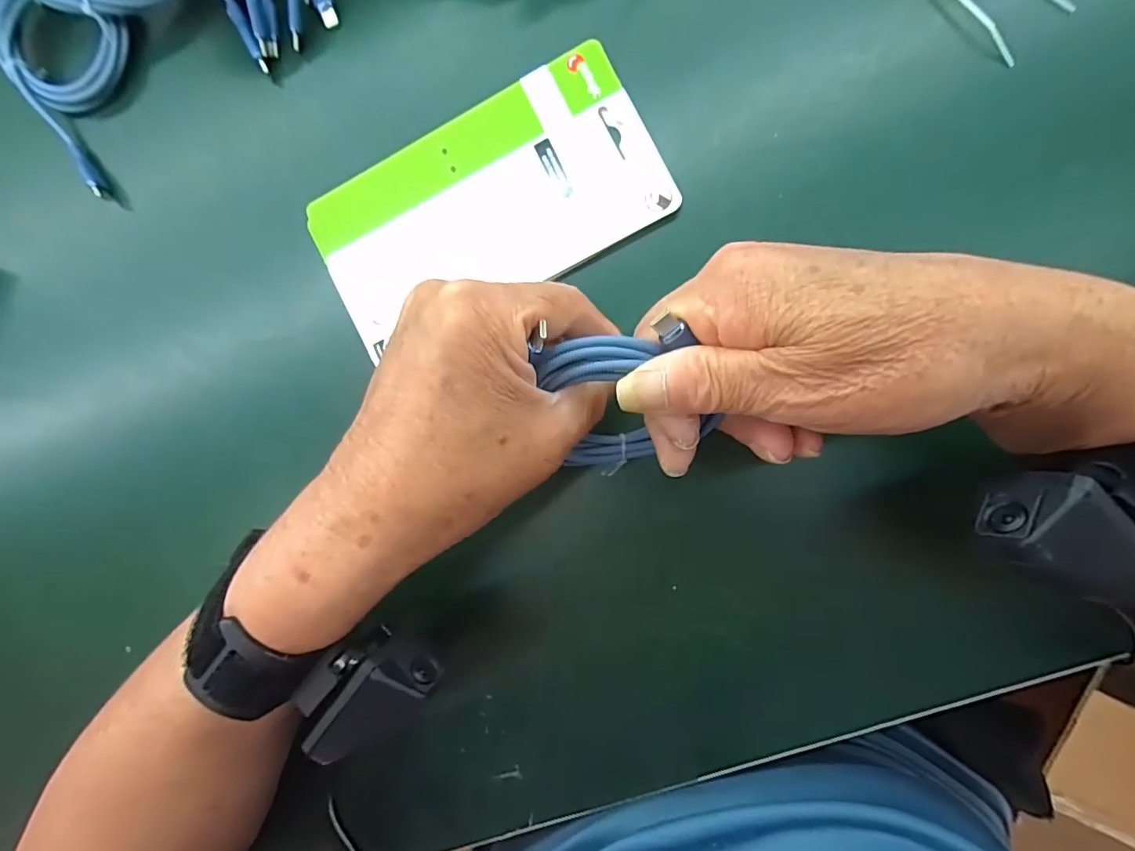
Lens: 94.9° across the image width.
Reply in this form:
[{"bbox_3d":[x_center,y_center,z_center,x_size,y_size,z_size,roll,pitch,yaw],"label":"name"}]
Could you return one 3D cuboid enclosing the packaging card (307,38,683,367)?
[{"bbox_3d":[-0.045,-0.112,0.273,0.181,0.010,0.098,-28,87,7],"label":"packaging card"}]

